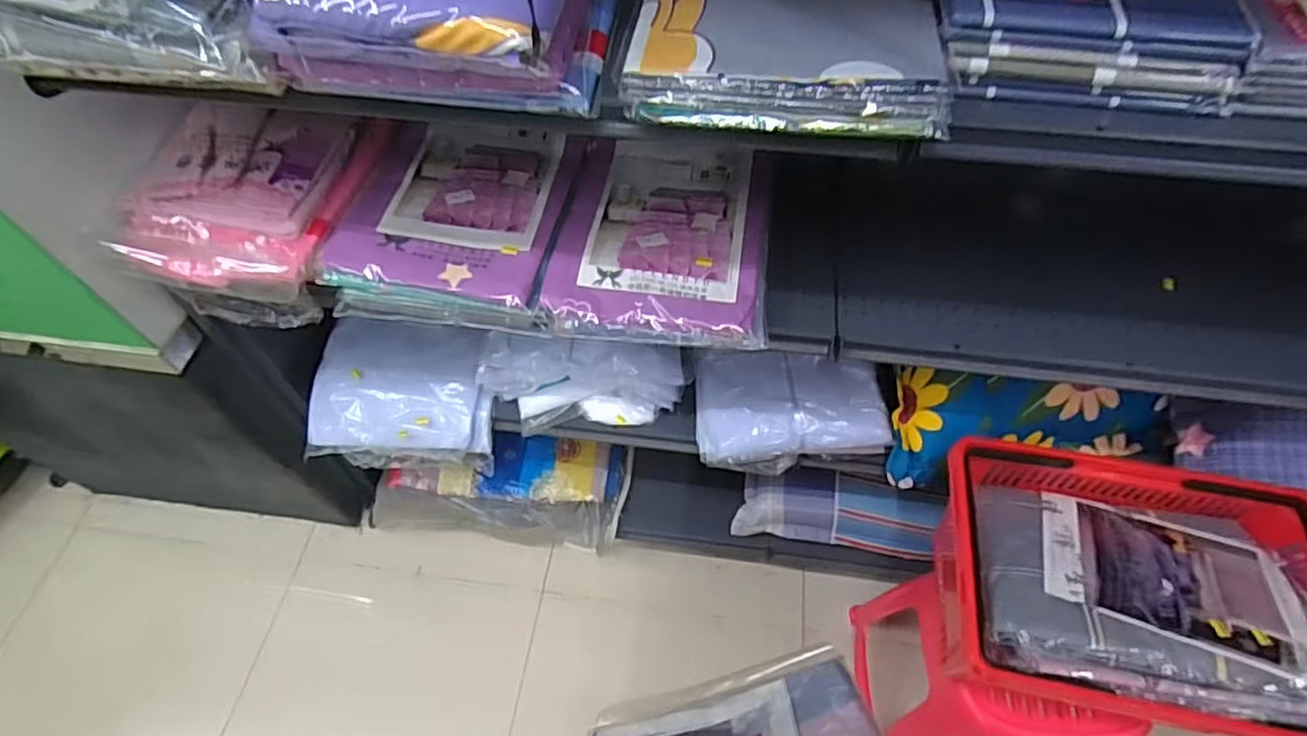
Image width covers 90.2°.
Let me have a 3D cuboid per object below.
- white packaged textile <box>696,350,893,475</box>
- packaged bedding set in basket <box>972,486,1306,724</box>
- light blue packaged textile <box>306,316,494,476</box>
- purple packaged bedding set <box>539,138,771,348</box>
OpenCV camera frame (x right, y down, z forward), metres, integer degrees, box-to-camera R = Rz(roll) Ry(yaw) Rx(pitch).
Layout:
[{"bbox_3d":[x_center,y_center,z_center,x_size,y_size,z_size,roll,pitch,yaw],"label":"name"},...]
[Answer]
[{"bbox_3d":[0.237,0.076,1.144,0.312,0.085,0.196,1,57,2],"label":"white packaged textile"},{"bbox_3d":[0.626,0.280,0.830,0.392,0.094,0.265,7,57,6],"label":"packaged bedding set in basket"},{"bbox_3d":[-0.469,0.050,1.204,0.337,0.077,0.269,3,89,6],"label":"light blue packaged textile"},{"bbox_3d":[0.020,-0.187,0.915,0.284,0.045,0.338,6,57,5],"label":"purple packaged bedding set"}]

